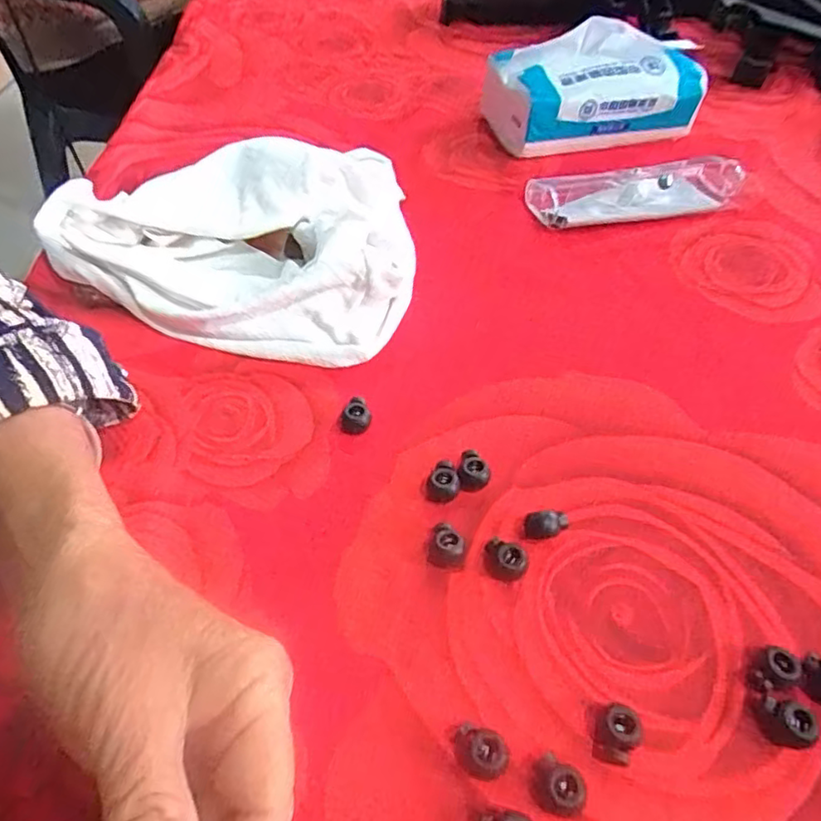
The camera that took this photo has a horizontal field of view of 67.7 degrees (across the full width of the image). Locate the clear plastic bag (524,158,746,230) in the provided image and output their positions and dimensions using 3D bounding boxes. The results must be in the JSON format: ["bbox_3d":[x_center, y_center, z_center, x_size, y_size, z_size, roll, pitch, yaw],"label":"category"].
[{"bbox_3d":[0.167,-0.162,0.447,0.158,0.027,0.042,-10,50,-10],"label":"clear plastic bag"}]

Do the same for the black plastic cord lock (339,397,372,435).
[{"bbox_3d":[-0.028,0.004,0.312,0.014,0.012,0.015,0,49,-1],"label":"black plastic cord lock"}]

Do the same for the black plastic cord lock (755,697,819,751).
[{"bbox_3d":[0.136,0.113,0.220,0.016,0.013,0.012,20,52,15],"label":"black plastic cord lock"}]

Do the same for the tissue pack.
[{"bbox_3d":[0.147,-0.269,0.504,0.170,0.080,0.086,-9,50,-9],"label":"tissue pack"}]

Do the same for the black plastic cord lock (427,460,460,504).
[{"bbox_3d":[0.015,0.034,0.288,0.013,0.012,0.015,-20,53,-17],"label":"black plastic cord lock"}]

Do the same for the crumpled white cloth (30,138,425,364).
[{"bbox_3d":[-0.109,-0.111,0.375,0.231,0.058,0.147,14,51,11],"label":"crumpled white cloth"}]

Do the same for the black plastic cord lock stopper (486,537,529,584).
[{"bbox_3d":[0.041,0.064,0.262,0.019,0.010,0.014,17,51,13],"label":"black plastic cord lock stopper"}]

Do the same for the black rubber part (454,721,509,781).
[{"bbox_3d":[0.024,0.120,0.216,0.019,0.011,0.014,18,52,14],"label":"black rubber part"}]

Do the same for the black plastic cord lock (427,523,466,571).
[{"bbox_3d":[0.016,0.059,0.266,0.015,0.011,0.017,14,51,11],"label":"black plastic cord lock"}]

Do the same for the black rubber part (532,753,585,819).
[{"bbox_3d":[0.050,0.128,0.208,0.017,0.011,0.014,24,53,18],"label":"black rubber part"}]

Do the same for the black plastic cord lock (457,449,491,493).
[{"bbox_3d":[0.030,0.029,0.292,0.015,0.011,0.017,6,50,4],"label":"black plastic cord lock"}]

